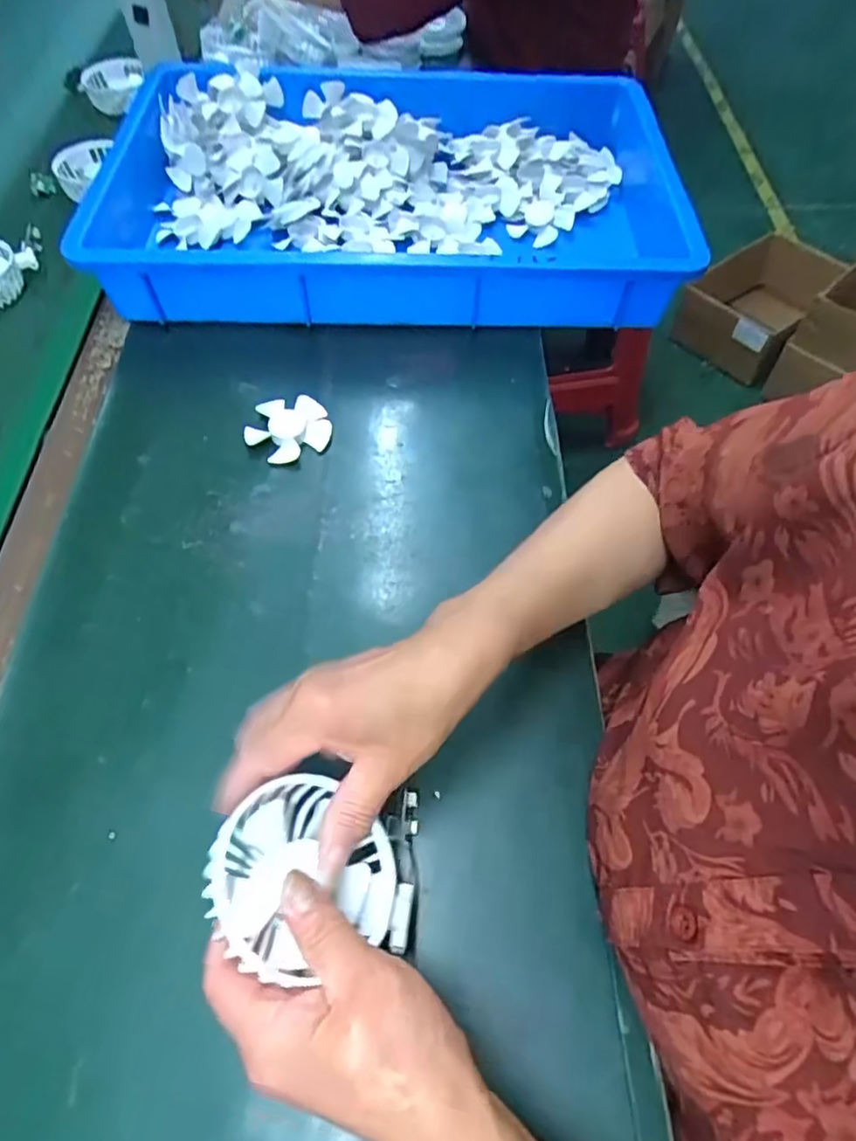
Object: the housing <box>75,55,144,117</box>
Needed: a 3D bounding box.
[{"bbox_3d":[-0.430,-0.662,0.838,0.041,0.045,0.089,26,61,13],"label":"housing"}]

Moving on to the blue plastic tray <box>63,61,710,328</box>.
[{"bbox_3d":[-0.017,-0.400,0.662,0.591,0.093,0.368,2,59,-1],"label":"blue plastic tray"}]

